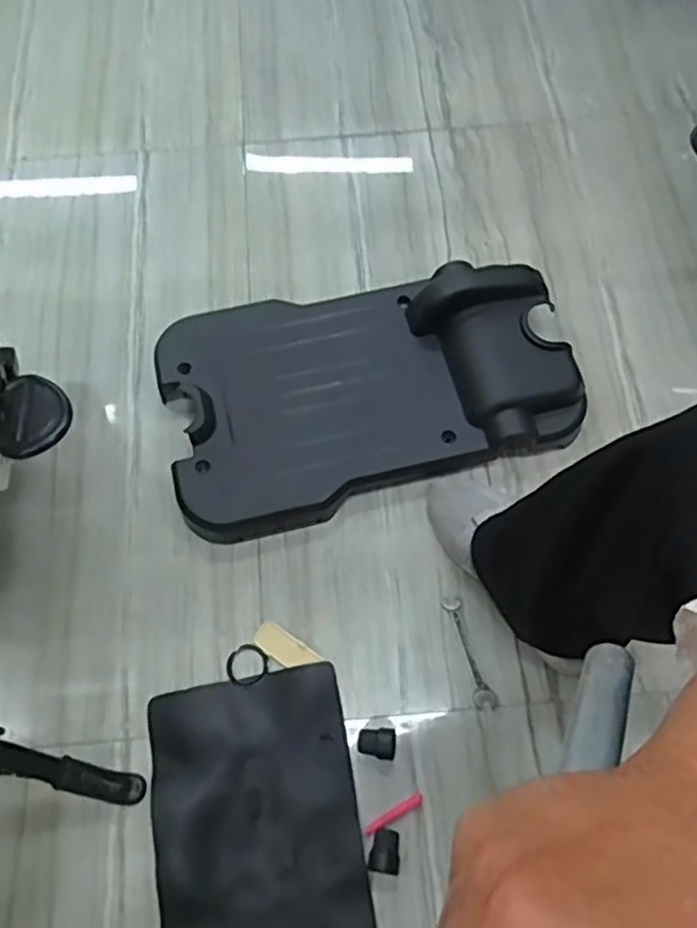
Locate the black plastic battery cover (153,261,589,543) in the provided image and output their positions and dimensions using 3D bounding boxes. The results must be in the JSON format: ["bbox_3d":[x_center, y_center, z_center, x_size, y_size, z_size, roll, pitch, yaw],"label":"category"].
[{"bbox_3d":[0.017,-0.099,0.827,0.452,0.079,0.274,-15,68,-5],"label":"black plastic battery cover"}]

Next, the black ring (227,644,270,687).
[{"bbox_3d":[-0.107,0.212,0.744,0.041,0.004,0.043,-1,68,1],"label":"black ring"}]

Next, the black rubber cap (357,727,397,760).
[{"bbox_3d":[0.028,0.279,0.709,0.038,0.018,0.029,3,68,3],"label":"black rubber cap"}]

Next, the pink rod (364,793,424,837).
[{"bbox_3d":[0.046,0.347,0.702,0.065,0.006,0.010,-28,70,-10],"label":"pink rod"}]

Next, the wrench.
[{"bbox_3d":[0.127,0.198,0.745,0.023,0.004,0.116,-16,68,-5],"label":"wrench"}]

